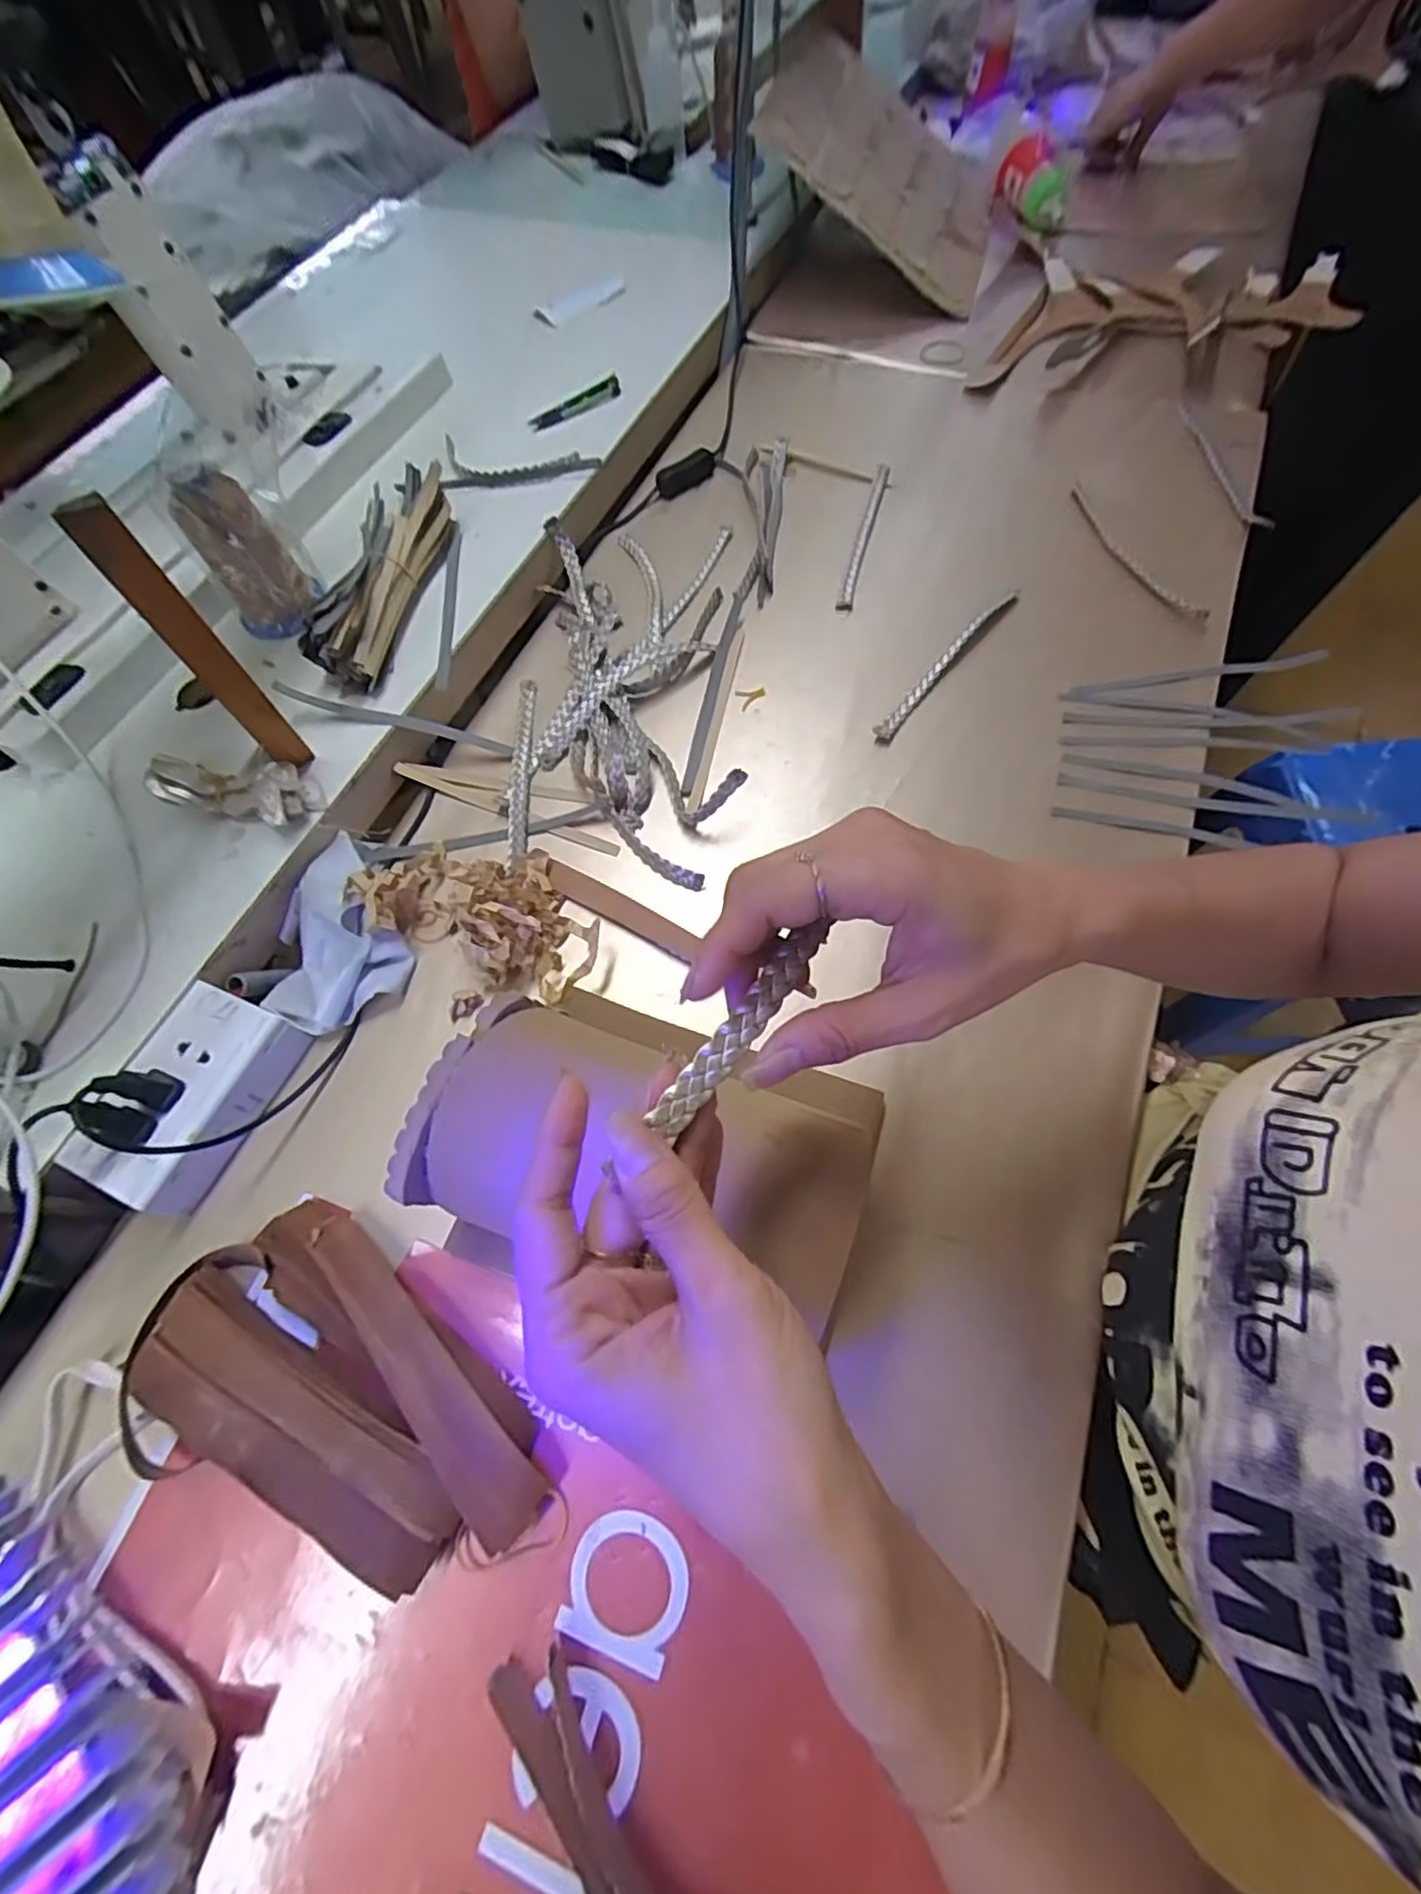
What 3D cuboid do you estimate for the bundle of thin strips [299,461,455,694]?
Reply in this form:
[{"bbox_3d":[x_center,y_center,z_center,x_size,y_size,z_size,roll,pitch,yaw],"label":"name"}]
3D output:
[{"bbox_3d":[-0.265,-0.300,0.542,0.066,0.046,0.209,5,66,6],"label":"bundle of thin strips"}]

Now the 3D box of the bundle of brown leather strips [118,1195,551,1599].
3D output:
[{"bbox_3d":[-0.191,0.232,0.337,0.210,0.031,0.119,33,71,17],"label":"bundle of brown leather strips"}]

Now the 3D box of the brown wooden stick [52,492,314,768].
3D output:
[{"bbox_3d":[-0.302,-0.172,0.411,0.023,0.193,0.010,-39,69,-14],"label":"brown wooden stick"}]

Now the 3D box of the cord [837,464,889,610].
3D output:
[{"bbox_3d":[0.135,-0.363,0.598,0.013,0.016,0.174,13,67,10],"label":"cord"}]

